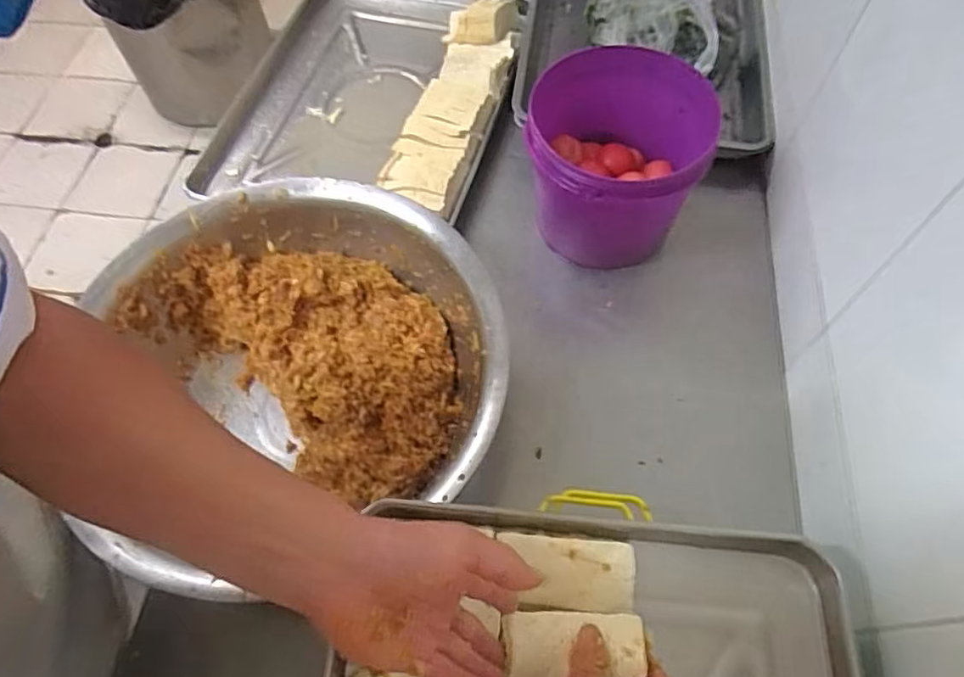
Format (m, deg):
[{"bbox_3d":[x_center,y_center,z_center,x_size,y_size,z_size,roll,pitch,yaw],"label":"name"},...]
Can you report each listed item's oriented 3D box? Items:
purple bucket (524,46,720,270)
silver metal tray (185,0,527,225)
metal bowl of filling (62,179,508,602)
[{"bbox_3d":[0.169,-0.226,0.818,0.222,0.210,0.214,0,62,1],"label":"purple bucket"},{"bbox_3d":[-0.180,-0.440,1.037,0.440,0.076,0.601,13,63,8],"label":"silver metal tray"},{"bbox_3d":[-0.191,0.026,0.723,0.402,0.148,0.435,0,62,1],"label":"metal bowl of filling"}]

